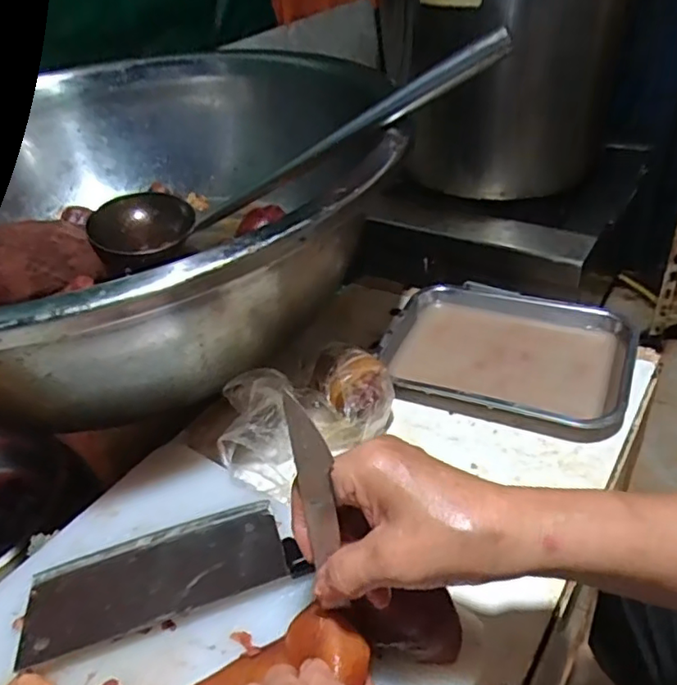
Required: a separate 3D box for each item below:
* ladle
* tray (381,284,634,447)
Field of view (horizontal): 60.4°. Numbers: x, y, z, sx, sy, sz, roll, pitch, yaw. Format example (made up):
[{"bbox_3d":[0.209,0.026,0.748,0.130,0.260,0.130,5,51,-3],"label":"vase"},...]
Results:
[{"bbox_3d":[-0.086,-0.177,0.590,0.537,0.082,0.070,-12,30,38],"label":"ladle"},{"bbox_3d":[0.165,0.009,0.585,0.231,0.028,0.181,11,42,23],"label":"tray"}]

